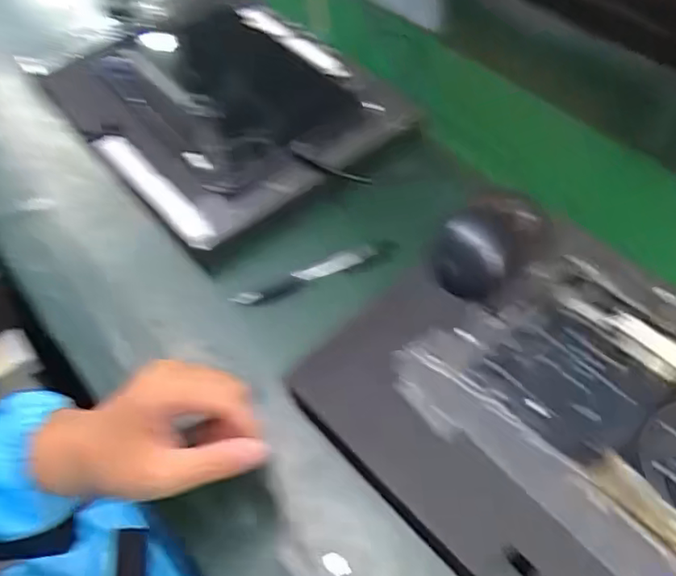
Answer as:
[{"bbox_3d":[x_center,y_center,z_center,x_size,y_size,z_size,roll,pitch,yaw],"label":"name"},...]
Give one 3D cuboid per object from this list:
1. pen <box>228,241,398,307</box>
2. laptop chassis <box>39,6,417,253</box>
[{"bbox_3d":[-0.018,-0.011,0.513,0.143,0.011,0.020,-19,55,-10],"label":"pen"},{"bbox_3d":[-0.134,-0.200,0.627,0.249,0.040,0.363,-36,60,-21],"label":"laptop chassis"}]

